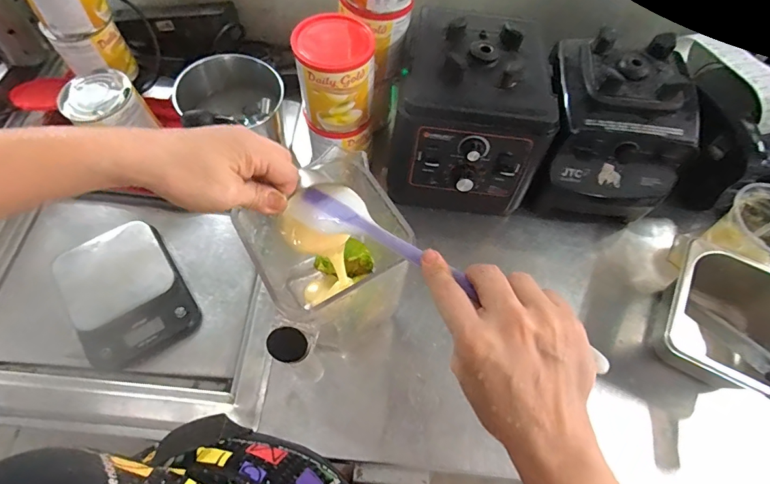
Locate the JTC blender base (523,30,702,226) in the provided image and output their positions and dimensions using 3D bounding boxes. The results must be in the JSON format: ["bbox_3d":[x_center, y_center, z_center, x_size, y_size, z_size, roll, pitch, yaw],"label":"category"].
[{"bbox_3d":[0.310,-0.166,0.608,0.181,0.172,0.194,7,64,1],"label":"JTC blender base"}]

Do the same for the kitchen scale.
[{"bbox_3d":[-0.368,0.068,0.592,0.146,0.029,0.202,-32,69,-17],"label":"kitchen scale"}]

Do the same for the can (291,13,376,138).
[{"bbox_3d":[-0.064,-0.214,0.558,0.094,0.124,0.088,1,64,-2],"label":"can"}]

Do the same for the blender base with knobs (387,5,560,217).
[{"bbox_3d":[0.120,-0.179,0.612,0.197,0.202,0.210,9,64,2],"label":"blender base with knobs"}]

